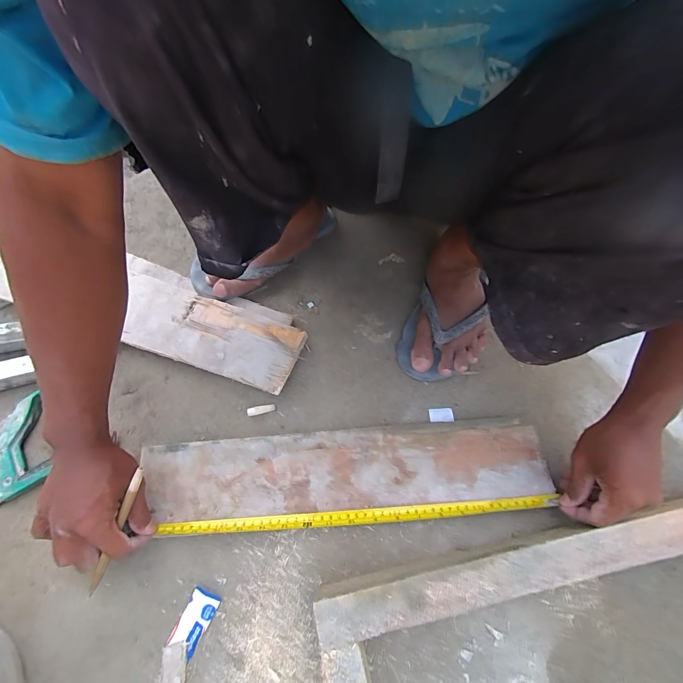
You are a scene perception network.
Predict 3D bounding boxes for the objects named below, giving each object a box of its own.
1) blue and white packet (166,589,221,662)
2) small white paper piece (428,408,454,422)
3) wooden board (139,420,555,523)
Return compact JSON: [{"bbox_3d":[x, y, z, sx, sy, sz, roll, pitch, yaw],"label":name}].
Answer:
[{"bbox_3d":[-0.158,0.299,0.351,0.031,0.007,0.056,24,70,9],"label":"blue and white packet"},{"bbox_3d":[0.133,0.098,0.440,0.031,0.004,0.019,-2,59,0],"label":"small white paper piece"},{"bbox_3d":[0.006,0.154,0.406,0.476,0.014,0.094,-4,68,-1],"label":"wooden board"}]

